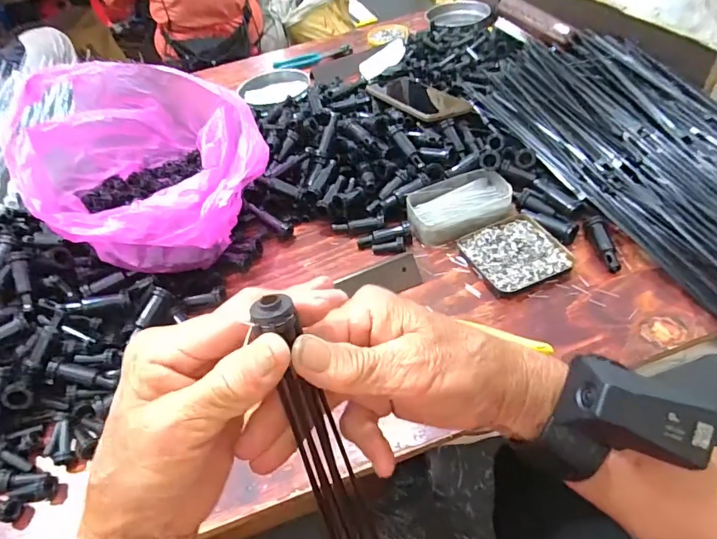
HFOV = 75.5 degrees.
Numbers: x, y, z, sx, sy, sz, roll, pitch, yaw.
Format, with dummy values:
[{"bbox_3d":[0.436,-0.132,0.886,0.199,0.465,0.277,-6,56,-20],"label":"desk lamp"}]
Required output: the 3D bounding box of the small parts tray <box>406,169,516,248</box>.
[{"bbox_3d":[0.120,-0.078,0.555,0.121,0.033,0.069,-17,45,-11],"label":"small parts tray"}]

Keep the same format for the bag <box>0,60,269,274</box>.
[{"bbox_3d":[-0.243,-0.129,0.545,0.252,0.145,0.247,-18,46,-11],"label":"bag"}]

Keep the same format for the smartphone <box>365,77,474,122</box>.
[{"bbox_3d":[0.091,-0.249,0.676,0.093,0.013,0.178,-22,43,-22],"label":"smartphone"}]

